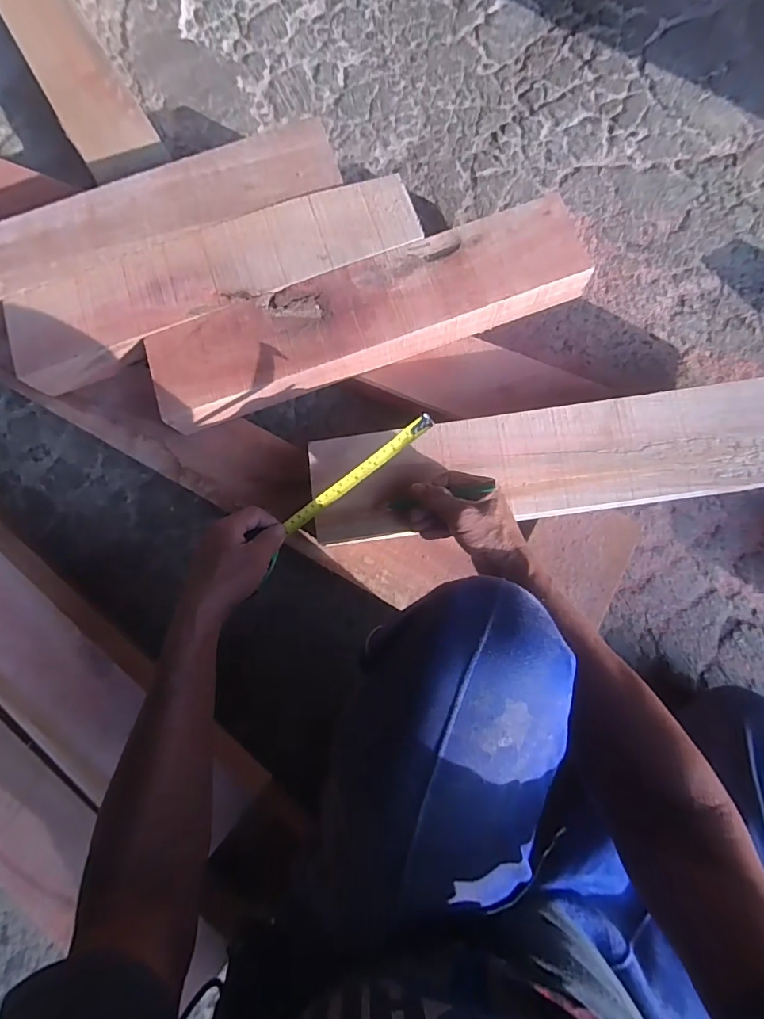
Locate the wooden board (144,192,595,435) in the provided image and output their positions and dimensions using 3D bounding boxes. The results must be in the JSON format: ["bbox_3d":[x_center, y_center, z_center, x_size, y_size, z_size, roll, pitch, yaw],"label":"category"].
[{"bbox_3d":[-0.021,-0.252,0.620,0.561,0.058,0.132,-19,81,2],"label":"wooden board"}]

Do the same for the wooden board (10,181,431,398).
[{"bbox_3d":[-0.224,-0.308,0.626,0.545,0.030,0.122,-20,80,2],"label":"wooden board"}]

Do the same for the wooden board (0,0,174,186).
[{"bbox_3d":[-0.836,-1.267,0.883,0.133,0.042,1.744,-31,80,0],"label":"wooden board"}]

